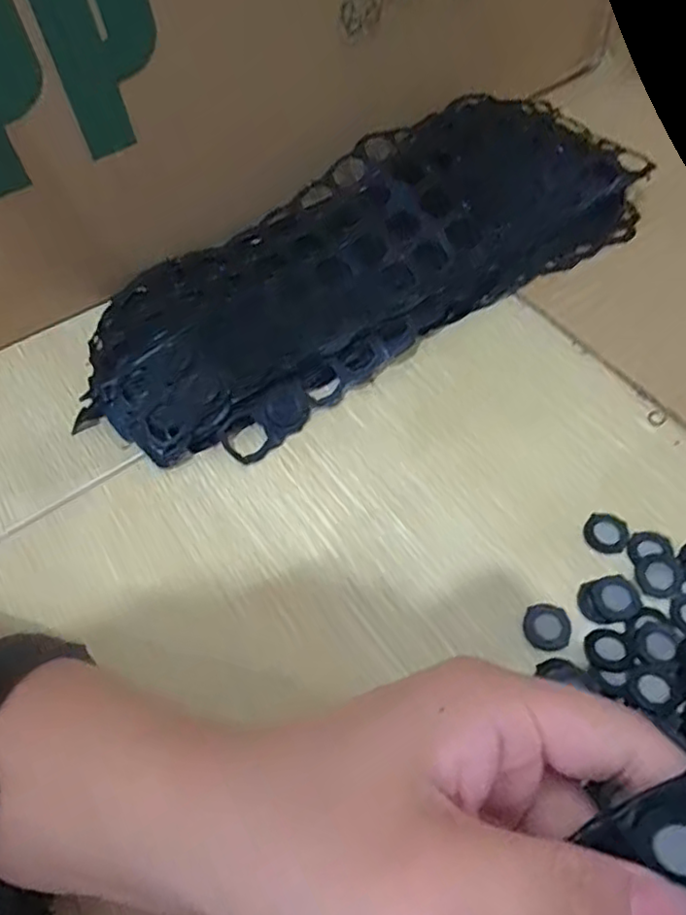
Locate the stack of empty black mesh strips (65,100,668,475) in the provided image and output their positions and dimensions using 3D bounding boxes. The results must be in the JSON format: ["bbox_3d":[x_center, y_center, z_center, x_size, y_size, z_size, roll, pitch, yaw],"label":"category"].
[{"bbox_3d":[0.012,-0.110,0.359,0.315,0.039,0.123,-32,61,-15],"label":"stack of empty black mesh strips"}]

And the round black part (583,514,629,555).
[{"bbox_3d":[0.114,0.032,0.281,0.018,0.004,0.019,-2,57,3],"label":"round black part"}]

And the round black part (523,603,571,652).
[{"bbox_3d":[0.082,0.067,0.260,0.018,0.004,0.018,-2,57,3],"label":"round black part"}]

